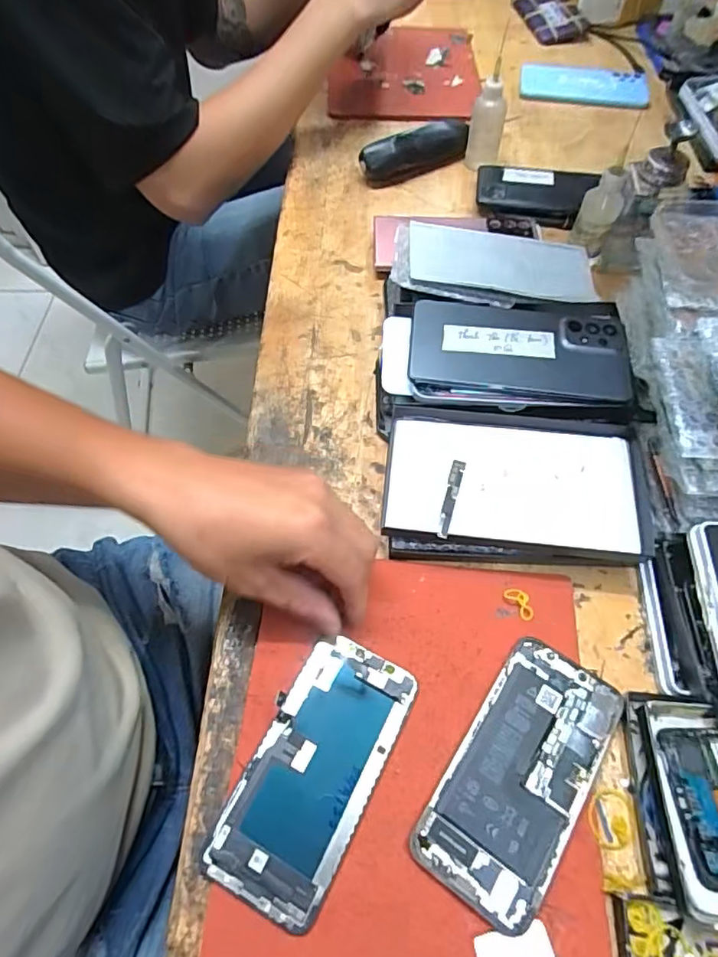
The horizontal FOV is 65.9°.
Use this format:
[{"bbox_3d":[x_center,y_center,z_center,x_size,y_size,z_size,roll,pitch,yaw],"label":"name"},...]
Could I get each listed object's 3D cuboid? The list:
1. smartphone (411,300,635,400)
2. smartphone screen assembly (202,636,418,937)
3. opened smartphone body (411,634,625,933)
[{"bbox_3d":[0.118,-0.096,0.409,0.156,0.007,0.071,6,71,2],"label":"smartphone"},{"bbox_3d":[-0.024,0.159,0.307,0.065,0.011,0.136,24,62,15],"label":"smartphone screen assembly"},{"bbox_3d":[0.090,0.161,0.308,0.066,0.006,0.138,31,63,17],"label":"opened smartphone body"}]

